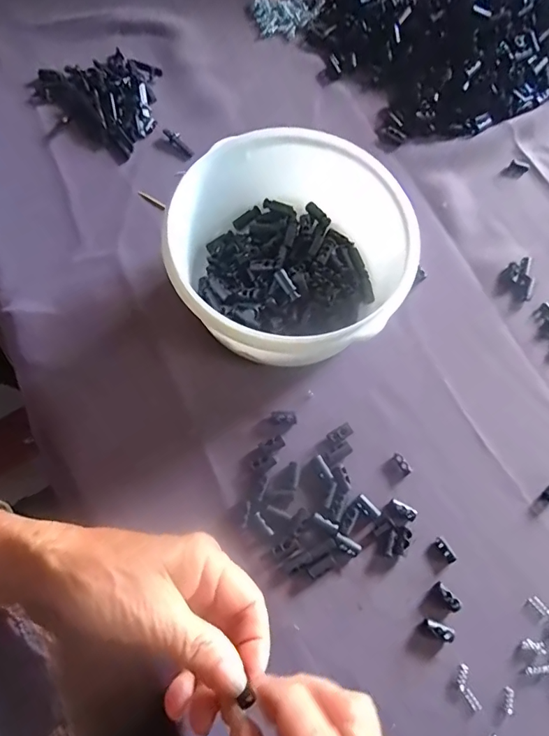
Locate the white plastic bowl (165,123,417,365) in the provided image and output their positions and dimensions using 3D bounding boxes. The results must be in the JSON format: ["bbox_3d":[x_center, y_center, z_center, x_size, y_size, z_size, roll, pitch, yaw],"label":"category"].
[{"bbox_3d":[0.015,-0.080,0.316,0.170,0.075,0.161,-42,78,-13],"label":"white plastic bowl"}]

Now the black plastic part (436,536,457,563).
[{"bbox_3d":[0.116,0.122,0.296,0.008,0.004,0.017,-29,76,-10],"label":"black plastic part"}]

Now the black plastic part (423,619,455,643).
[{"bbox_3d":[0.105,0.166,0.279,0.018,0.008,0.009,28,74,7],"label":"black plastic part"}]

